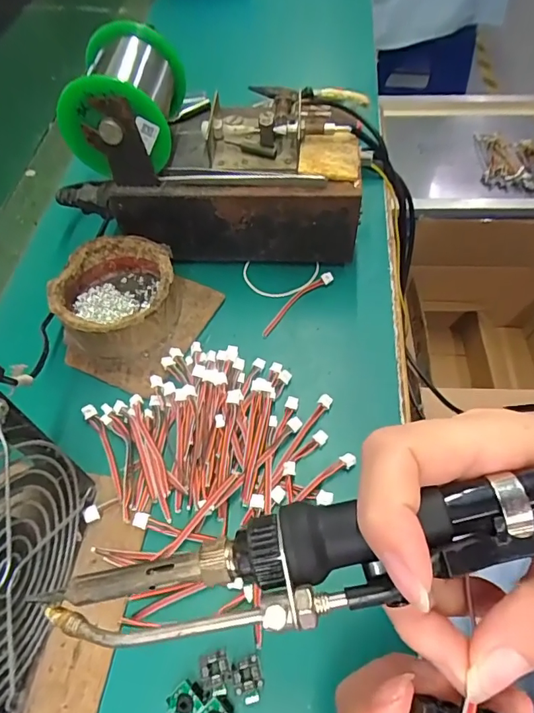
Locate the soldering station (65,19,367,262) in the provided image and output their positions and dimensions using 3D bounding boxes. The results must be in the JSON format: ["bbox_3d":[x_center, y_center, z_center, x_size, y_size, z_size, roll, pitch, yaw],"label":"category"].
[{"bbox_3d":[-0.039,-0.156,0.354,0.221,0.133,0.115,4,57,4],"label":"soldering station"}]

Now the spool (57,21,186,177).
[{"bbox_3d":[-0.095,-0.173,0.316,0.068,0.058,0.090,2,57,3],"label":"spool"}]

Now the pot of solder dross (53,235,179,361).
[{"bbox_3d":[-0.106,-0.044,0.337,0.083,0.041,0.080,-1,57,1],"label":"pot of solder dross"}]

